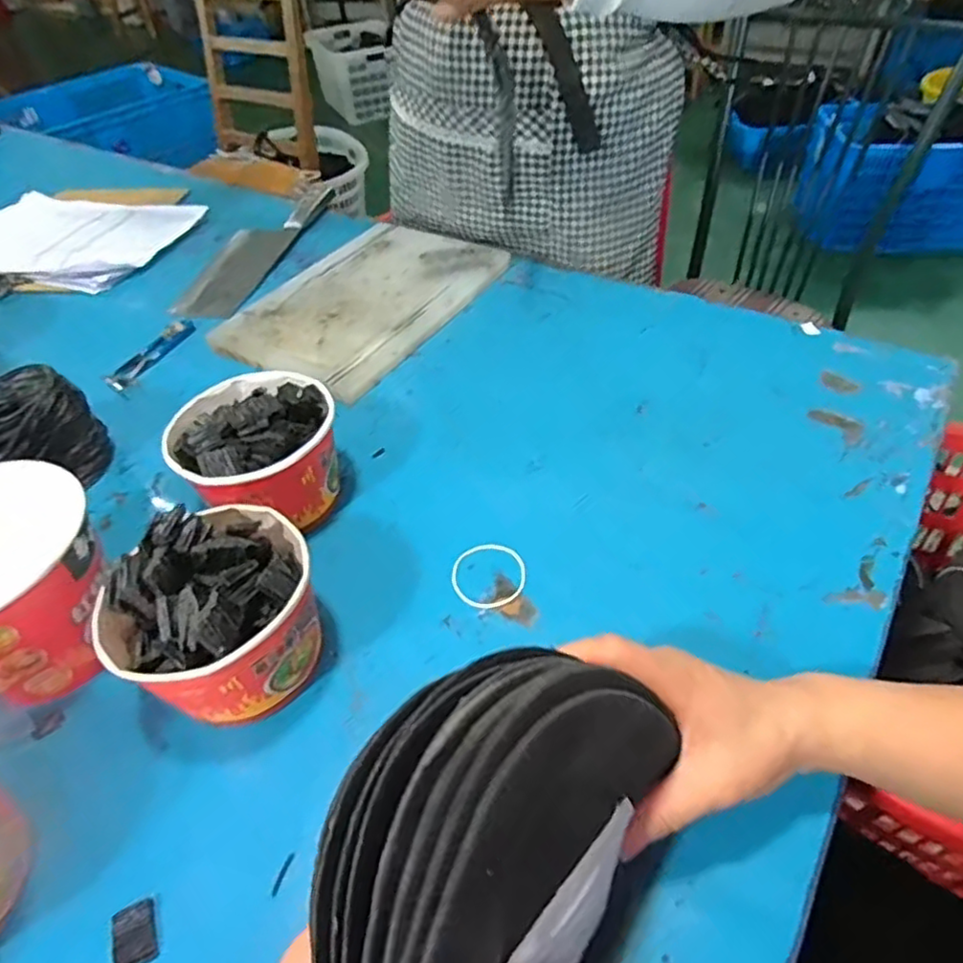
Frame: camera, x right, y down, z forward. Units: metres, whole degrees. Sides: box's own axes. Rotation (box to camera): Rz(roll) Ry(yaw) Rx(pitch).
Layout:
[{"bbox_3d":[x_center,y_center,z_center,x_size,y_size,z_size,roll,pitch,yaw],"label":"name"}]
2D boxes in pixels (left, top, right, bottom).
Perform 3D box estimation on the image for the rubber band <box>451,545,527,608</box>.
[{"bbox_3d":[0.006,0.067,0.468,0.054,0.004,0.054,-2,47,2],"label":"rubber band"}]

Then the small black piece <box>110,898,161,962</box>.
[{"bbox_3d":[-0.175,0.229,0.325,0.020,0.006,0.029,-23,50,-17],"label":"small black piece"}]

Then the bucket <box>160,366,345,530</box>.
[{"bbox_3d":[-0.169,-0.024,0.497,0.118,0.093,0.115,-2,47,2],"label":"bucket"}]

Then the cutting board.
[{"bbox_3d":[-0.128,-0.207,0.721,0.197,0.020,0.300,22,53,23],"label":"cutting board"}]

